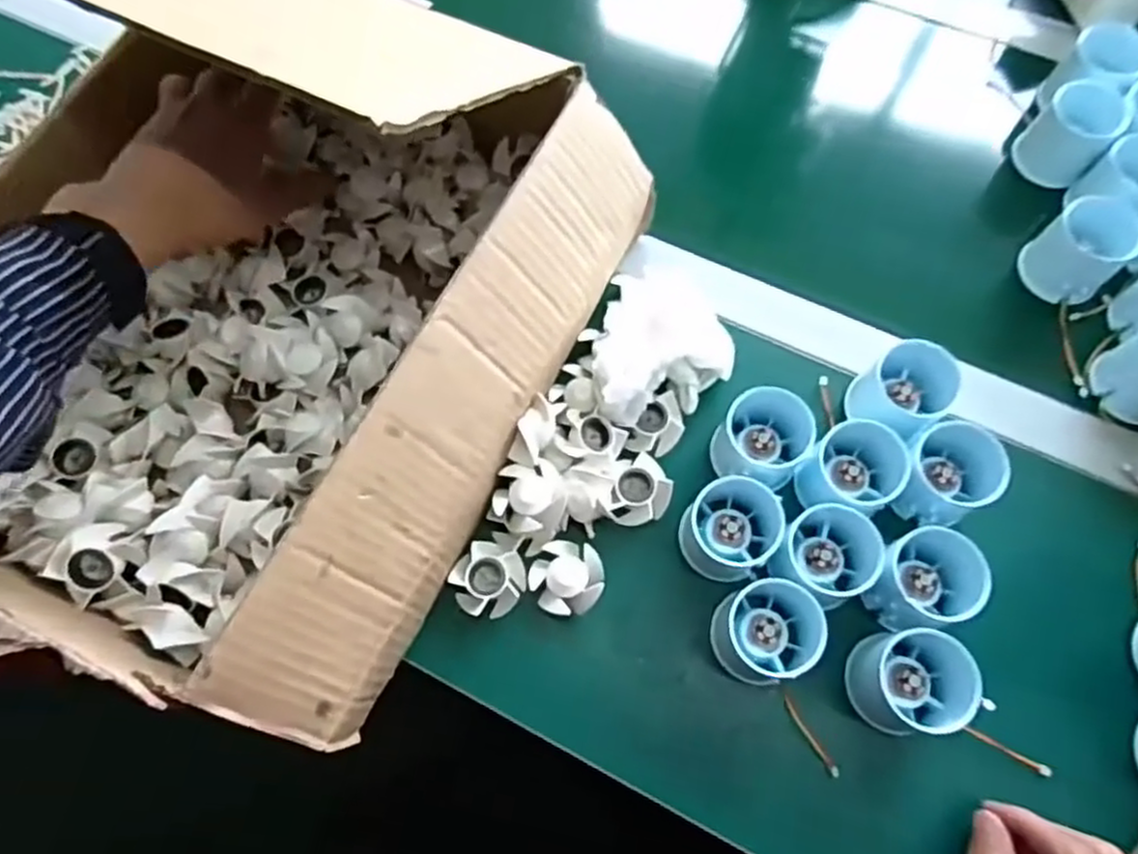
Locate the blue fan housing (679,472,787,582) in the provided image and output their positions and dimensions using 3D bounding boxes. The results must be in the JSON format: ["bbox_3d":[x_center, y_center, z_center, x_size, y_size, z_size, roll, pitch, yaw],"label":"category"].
[{"bbox_3d":[0.098,0.058,0.437,0.055,0.044,0.061,27,71,11],"label":"blue fan housing"}]

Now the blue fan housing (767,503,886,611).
[{"bbox_3d":[0.156,0.073,0.429,0.056,0.049,0.055,27,71,11],"label":"blue fan housing"}]

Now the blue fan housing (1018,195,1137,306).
[{"bbox_3d":[0.347,-0.119,0.496,0.049,0.048,0.052,0,68,1],"label":"blue fan housing"}]

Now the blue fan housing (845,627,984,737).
[{"bbox_3d":[0.186,0.138,0.398,0.050,0.047,0.054,0,68,1],"label":"blue fan housing"}]

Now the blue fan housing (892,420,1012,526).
[{"bbox_3d":[0.226,0.028,0.439,0.053,0.045,0.052,0,68,1],"label":"blue fan housing"}]

